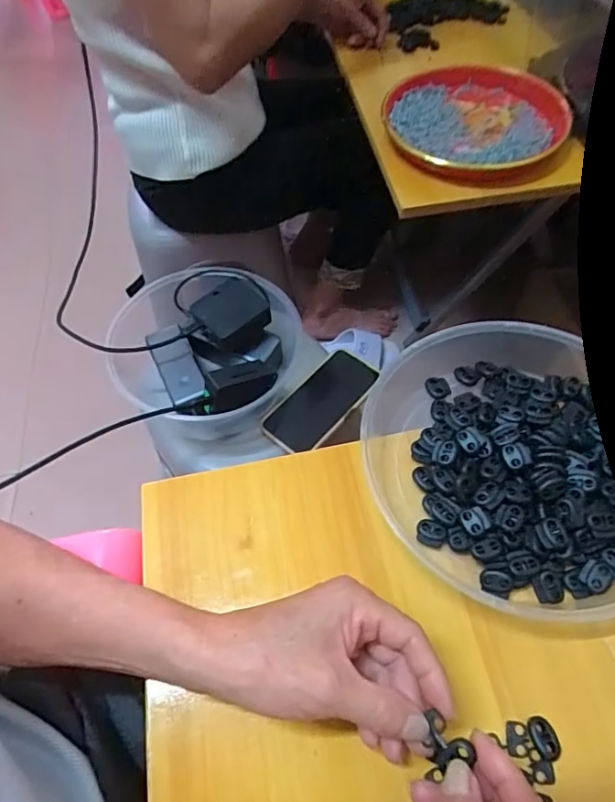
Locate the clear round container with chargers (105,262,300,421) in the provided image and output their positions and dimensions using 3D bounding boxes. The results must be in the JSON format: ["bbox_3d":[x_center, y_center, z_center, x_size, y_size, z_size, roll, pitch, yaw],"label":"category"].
[{"bbox_3d":[-0.120,-0.060,0.673,0.216,0.098,0.236,-2,58,3],"label":"clear round container with chargers"}]

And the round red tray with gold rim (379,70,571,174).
[{"bbox_3d":[0.210,-0.363,0.654,0.217,0.038,0.218,-2,55,3],"label":"round red tray with gold rim"}]

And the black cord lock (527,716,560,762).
[{"bbox_3d":[0.140,0.200,0.304,0.014,0.005,0.021,-12,58,-4],"label":"black cord lock"}]

